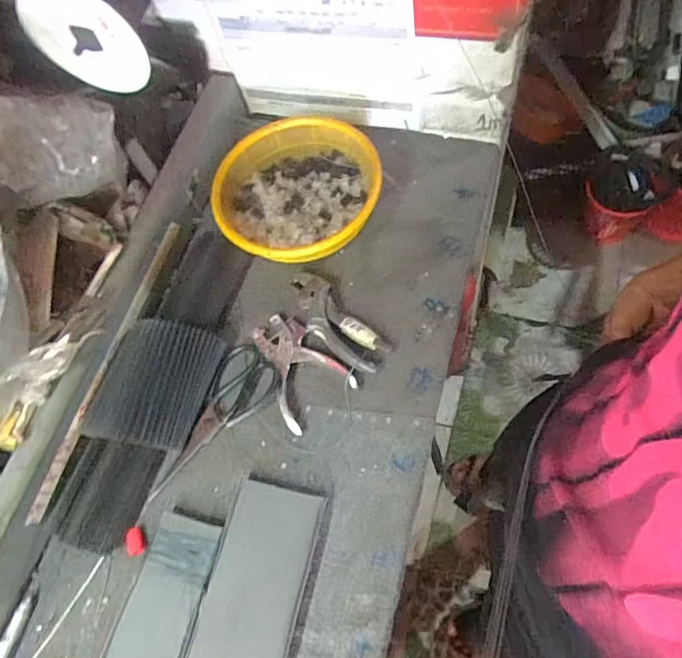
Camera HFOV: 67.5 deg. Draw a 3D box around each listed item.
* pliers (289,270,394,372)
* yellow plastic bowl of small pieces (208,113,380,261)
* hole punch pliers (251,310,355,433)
[{"bbox_3d":[-0.009,-0.013,0.668,0.059,0.016,0.169,-39,71,-14],"label":"pliers"},{"bbox_3d":[-0.061,-0.198,0.717,0.223,0.067,0.226,-1,67,1],"label":"yellow plastic bowl of small pieces"},{"bbox_3d":[-0.061,0.045,0.653,0.098,0.013,0.145,-35,70,-13],"label":"hole punch pliers"}]

